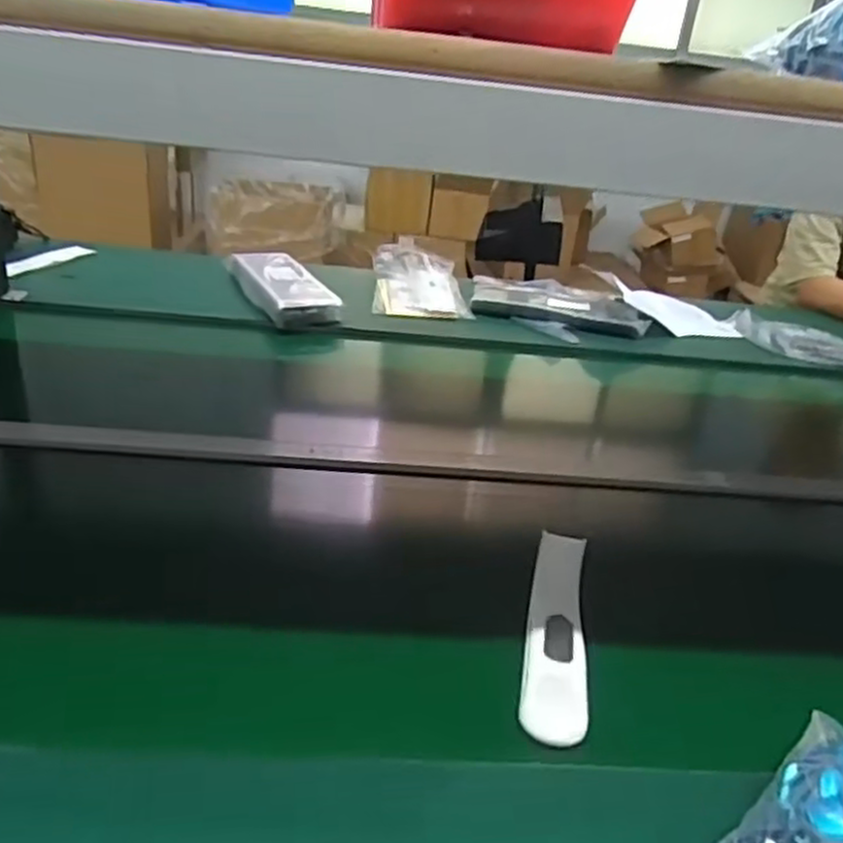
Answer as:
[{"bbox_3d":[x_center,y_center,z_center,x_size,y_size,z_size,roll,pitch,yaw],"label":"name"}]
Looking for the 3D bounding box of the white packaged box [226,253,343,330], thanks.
[{"bbox_3d":[-0.253,-0.244,1.339,0.129,0.047,0.287,-9,31,-28],"label":"white packaged box"}]

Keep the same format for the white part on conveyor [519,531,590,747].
[{"bbox_3d":[0.116,0.176,0.622,0.052,0.057,0.190,10,27,6],"label":"white part on conveyor"}]

